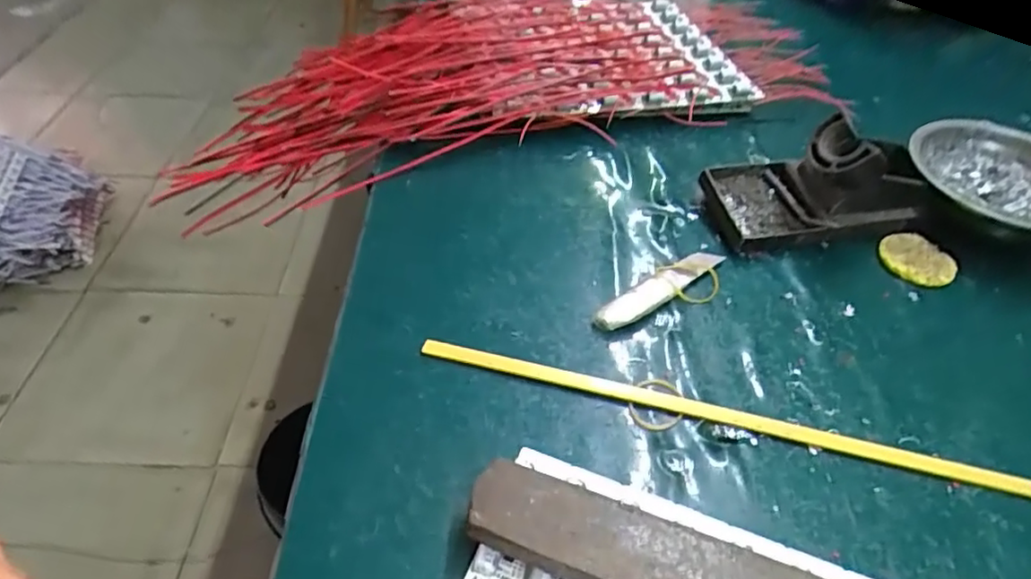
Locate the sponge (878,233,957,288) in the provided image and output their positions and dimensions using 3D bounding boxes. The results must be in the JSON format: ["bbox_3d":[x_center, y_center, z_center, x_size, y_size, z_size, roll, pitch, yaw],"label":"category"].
[{"bbox_3d":[0.270,-0.020,0.423,0.047,0.007,0.044,36,54,26],"label":"sponge"}]

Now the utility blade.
[{"bbox_3d":[0.090,-0.001,0.389,0.104,0.006,0.019,-29,55,-28],"label":"utility blade"}]

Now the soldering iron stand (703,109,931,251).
[{"bbox_3d":[0.213,-0.079,0.434,0.137,0.066,0.072,-6,47,-10],"label":"soldering iron stand"}]

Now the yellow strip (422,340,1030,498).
[{"bbox_3d":[0.102,0.066,0.330,0.311,0.005,0.013,12,47,7],"label":"yellow strip"}]

